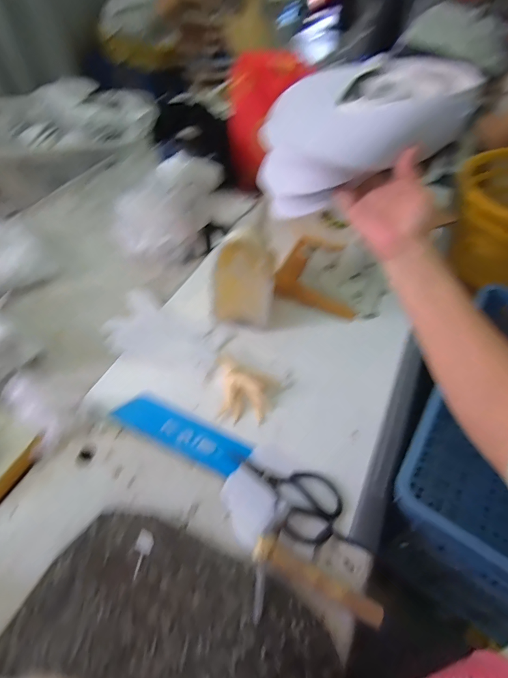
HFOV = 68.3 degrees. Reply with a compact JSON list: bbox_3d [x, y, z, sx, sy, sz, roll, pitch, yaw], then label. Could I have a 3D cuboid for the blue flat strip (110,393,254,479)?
[{"bbox_3d":[-0.118,0.151,0.611,0.224,0.006,0.062,23,59,15],"label":"blue flat strip"}]

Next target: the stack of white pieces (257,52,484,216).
[{"bbox_3d":[0.084,-0.191,0.361,0.220,0.101,0.083,-4,39,47],"label":"stack of white pieces"}]

